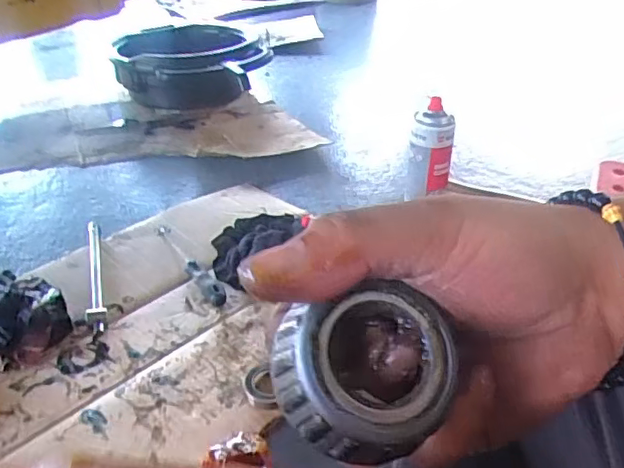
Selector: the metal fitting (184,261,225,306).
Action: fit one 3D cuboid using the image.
[{"bbox_3d":[-0.151,0.068,0.836,0.027,0.024,0.103,-21,38,-28],"label":"metal fitting"}]

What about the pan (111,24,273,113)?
[{"bbox_3d":[-0.304,-0.434,1.509,0.367,0.148,0.414,-2,33,-2],"label":"pan"}]

